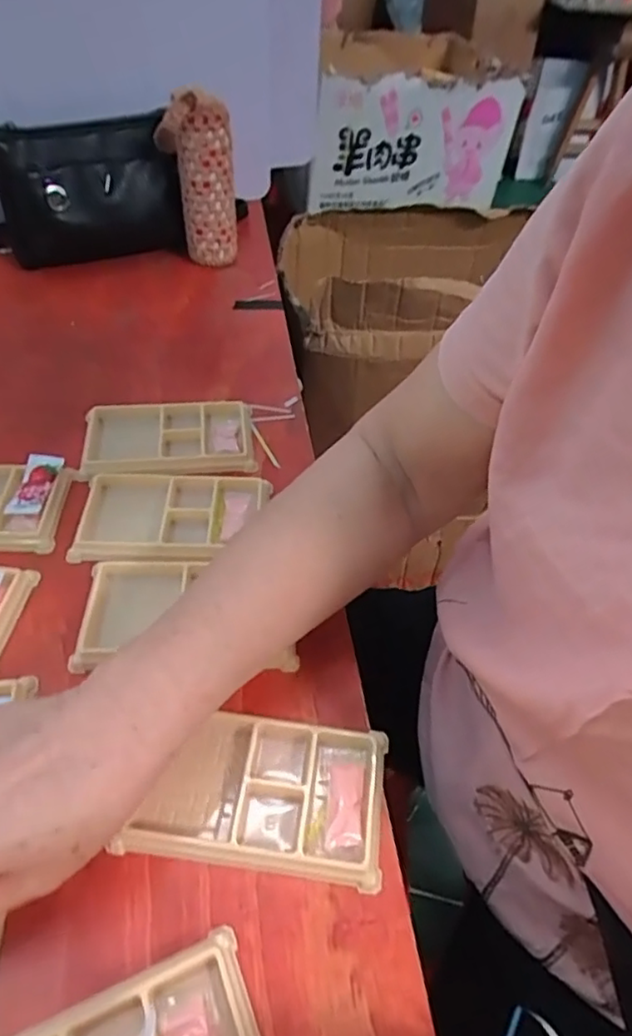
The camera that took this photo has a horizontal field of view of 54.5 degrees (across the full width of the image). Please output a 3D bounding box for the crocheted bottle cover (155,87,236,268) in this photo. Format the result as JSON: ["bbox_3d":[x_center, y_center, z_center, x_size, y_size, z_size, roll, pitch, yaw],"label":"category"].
[{"bbox_3d":[-0.124,-0.359,0.653,0.075,0.172,0.070,-5,49,-8],"label":"crocheted bottle cover"}]

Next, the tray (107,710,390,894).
[{"bbox_3d":[-0.027,0.146,0.332,0.125,0.014,0.078,9,49,2],"label":"tray"}]

